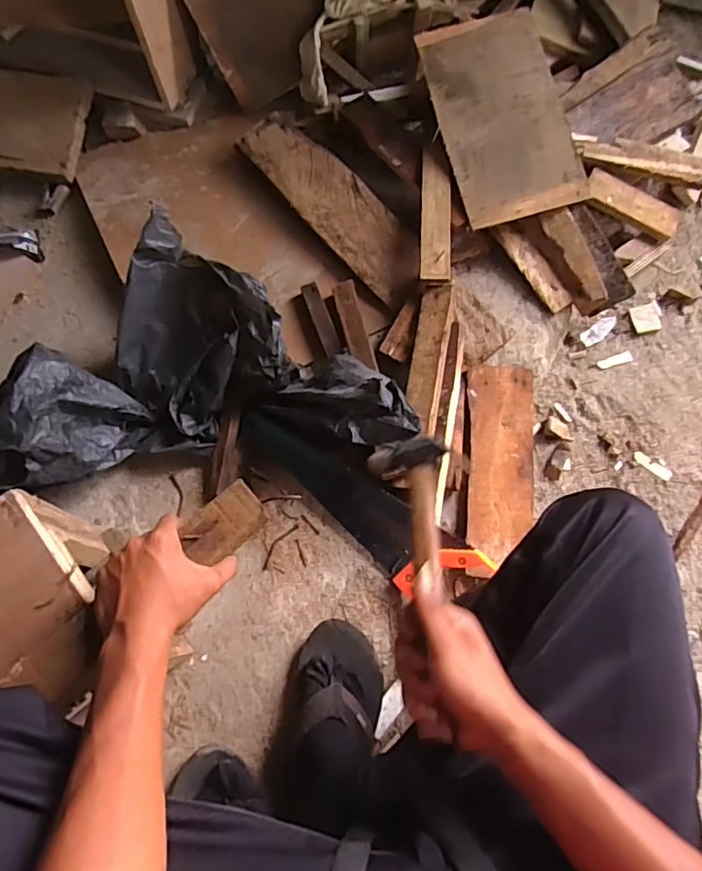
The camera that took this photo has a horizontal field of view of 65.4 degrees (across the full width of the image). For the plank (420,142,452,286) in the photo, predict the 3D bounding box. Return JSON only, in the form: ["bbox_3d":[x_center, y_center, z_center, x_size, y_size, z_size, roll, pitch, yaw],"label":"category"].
[{"bbox_3d":[0.131,-0.343,0.844,0.046,0.013,0.239,-1,75,13],"label":"plank"}]

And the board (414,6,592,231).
[{"bbox_3d":[0.239,-0.506,0.865,0.195,0.015,0.328,-15,86,-1],"label":"board"}]

